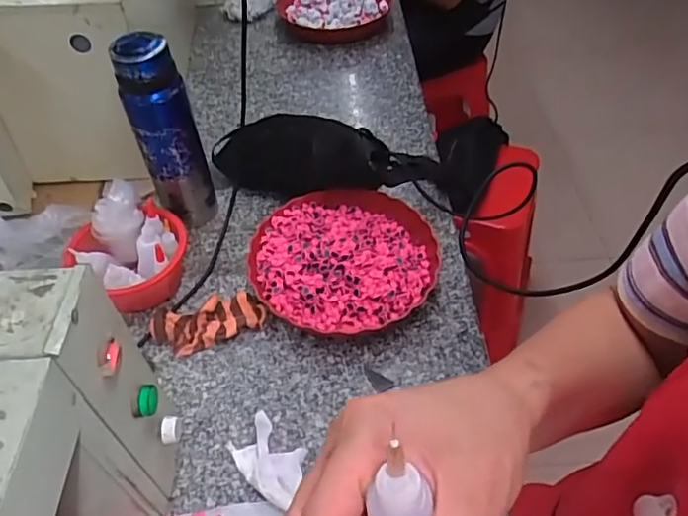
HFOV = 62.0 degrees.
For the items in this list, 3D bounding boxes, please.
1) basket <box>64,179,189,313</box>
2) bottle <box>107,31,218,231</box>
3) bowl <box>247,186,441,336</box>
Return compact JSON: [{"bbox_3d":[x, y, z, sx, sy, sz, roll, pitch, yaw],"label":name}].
[{"bbox_3d":[-0.272,-0.012,0.733,0.135,0.123,0.133,-21,51,-16],"label":"basket"},{"bbox_3d":[-0.236,-0.159,0.769,0.079,0.267,0.069,-17,50,-13],"label":"bottle"},{"bbox_3d":[0.000,0.000,0.764,0.245,0.052,0.229,-1,49,1],"label":"bowl"}]

